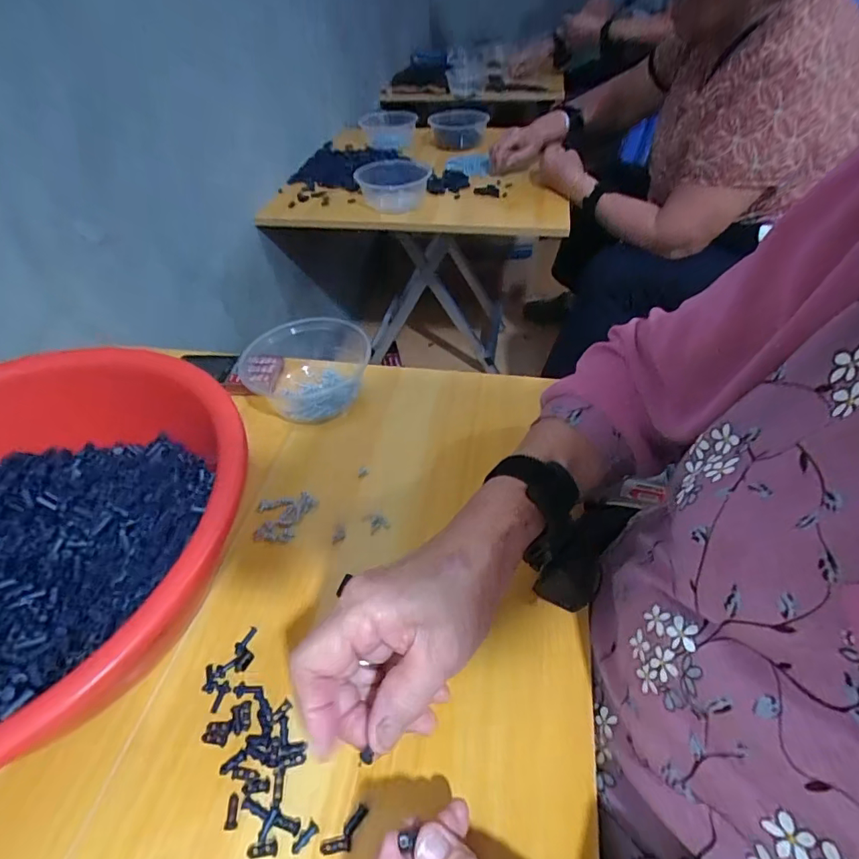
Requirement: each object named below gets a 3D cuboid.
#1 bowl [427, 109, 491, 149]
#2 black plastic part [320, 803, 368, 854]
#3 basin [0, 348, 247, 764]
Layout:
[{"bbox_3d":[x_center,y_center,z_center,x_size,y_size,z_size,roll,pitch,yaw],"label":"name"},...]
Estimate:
[{"bbox_3d":[0.064,-0.742,1.204,0.146,0.050,0.184,12,47,11],"label":"bowl"},{"bbox_3d":[-0.047,0.234,0.282,0.031,0.004,0.013,-31,54,-27],"label":"black plastic part"},{"bbox_3d":[-0.304,0.085,0.359,0.311,0.110,0.328,0,46,0],"label":"basin"}]

